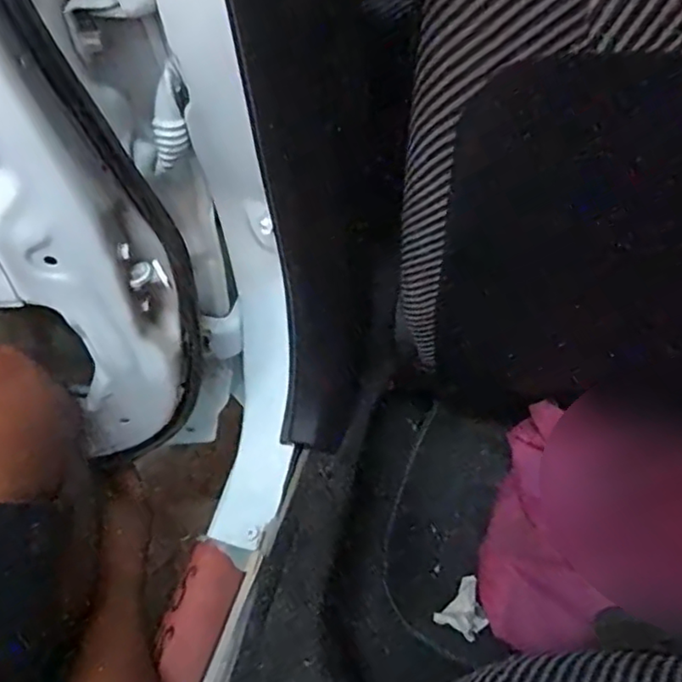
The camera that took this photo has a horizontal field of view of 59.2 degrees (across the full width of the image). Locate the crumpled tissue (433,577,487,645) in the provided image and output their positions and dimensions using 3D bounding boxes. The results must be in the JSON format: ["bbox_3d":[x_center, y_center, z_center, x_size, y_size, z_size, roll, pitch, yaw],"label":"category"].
[{"bbox_3d":[0.124,0.261,0.584,0.042,0.019,0.060,35,59,29],"label":"crumpled tissue"}]

